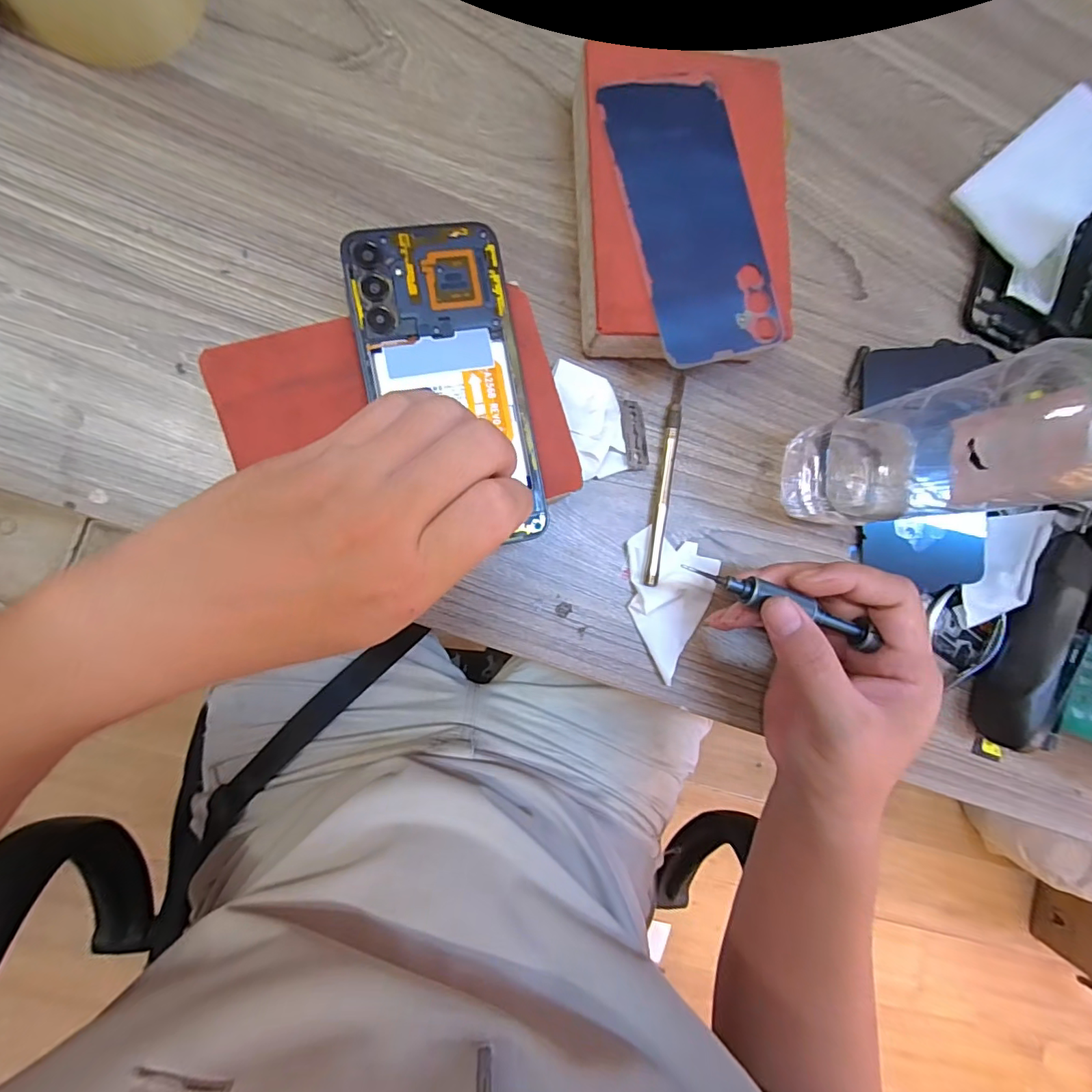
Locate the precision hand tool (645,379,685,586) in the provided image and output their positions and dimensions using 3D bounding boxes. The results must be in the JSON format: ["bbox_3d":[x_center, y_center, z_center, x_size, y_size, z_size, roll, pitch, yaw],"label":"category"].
[{"bbox_3d":[0.073,-0.040,0.303,0.008,0.004,0.129,8,87,14],"label":"precision hand tool"}]

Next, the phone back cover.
[{"bbox_3d":[0.082,-0.178,0.276,0.069,0.010,0.149,-15,91,-9],"label":"phone back cover"}]

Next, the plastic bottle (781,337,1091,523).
[{"bbox_3d":[0.196,-0.050,0.230,0.058,0.195,0.064,5,88,-9],"label":"plastic bottle"}]

